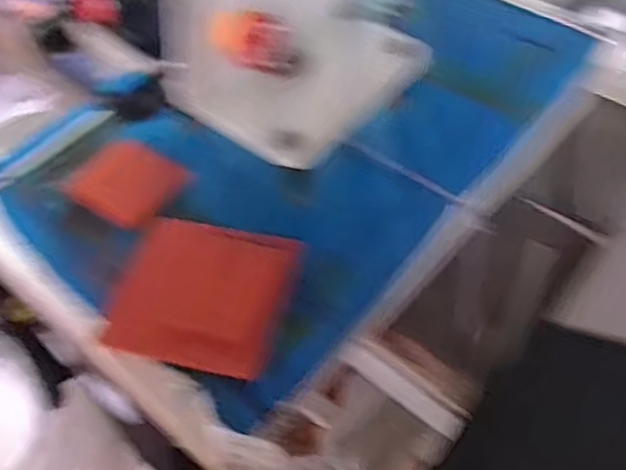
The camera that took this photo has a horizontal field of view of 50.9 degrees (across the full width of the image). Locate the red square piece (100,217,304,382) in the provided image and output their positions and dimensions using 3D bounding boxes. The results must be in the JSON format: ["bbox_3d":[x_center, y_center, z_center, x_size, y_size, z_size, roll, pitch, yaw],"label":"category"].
[{"bbox_3d":[-0.092,0.048,0.537,0.136,0.020,0.119,9,67,12],"label":"red square piece"}]

